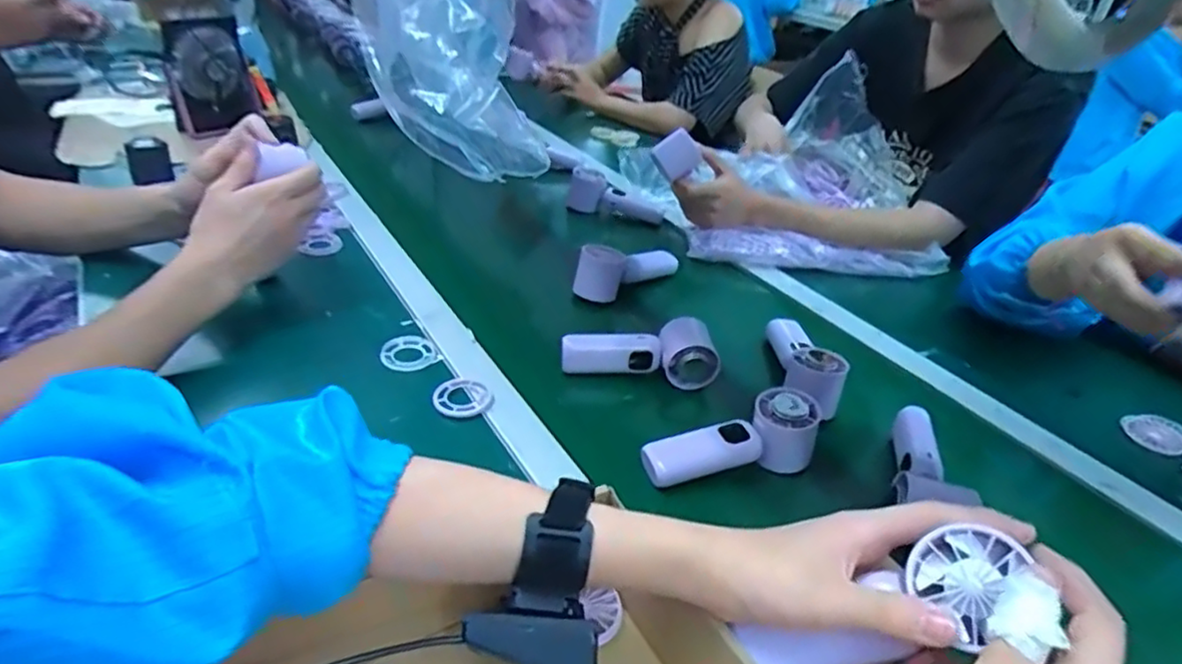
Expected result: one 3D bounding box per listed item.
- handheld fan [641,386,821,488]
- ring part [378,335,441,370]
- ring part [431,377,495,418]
[{"bbox_3d":[0.121,0.098,0.566,0.158,0.050,0.055,-15,37,-10],"label":"handheld fan"},{"bbox_3d":[-0.185,0.020,0.663,0.053,0.006,0.052,-13,38,-27],"label":"ring part"},{"bbox_3d":[-0.118,0.060,0.606,0.054,0.009,0.047,2,33,-6],"label":"ring part"}]

